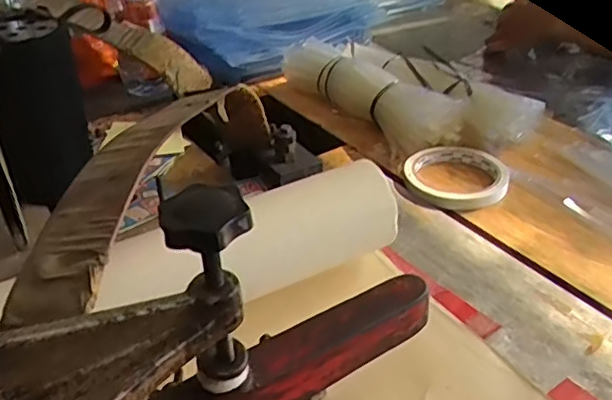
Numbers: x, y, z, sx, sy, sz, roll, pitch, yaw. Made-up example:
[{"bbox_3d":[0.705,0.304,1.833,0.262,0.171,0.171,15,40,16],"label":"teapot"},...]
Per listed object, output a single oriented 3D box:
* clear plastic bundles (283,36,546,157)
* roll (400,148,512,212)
[{"bbox_3d":[0.107,-0.130,0.681,0.158,0.051,0.286,-23,38,-28],"label":"clear plastic bundles"},{"bbox_3d":[0.143,-0.027,0.552,0.094,0.013,0.097,-1,33,1],"label":"roll"}]

